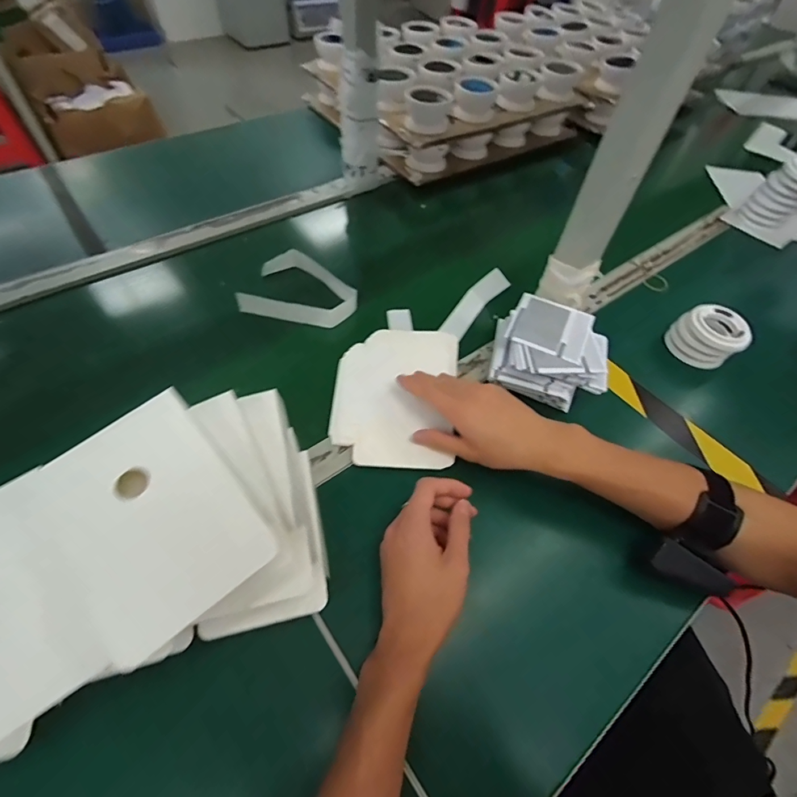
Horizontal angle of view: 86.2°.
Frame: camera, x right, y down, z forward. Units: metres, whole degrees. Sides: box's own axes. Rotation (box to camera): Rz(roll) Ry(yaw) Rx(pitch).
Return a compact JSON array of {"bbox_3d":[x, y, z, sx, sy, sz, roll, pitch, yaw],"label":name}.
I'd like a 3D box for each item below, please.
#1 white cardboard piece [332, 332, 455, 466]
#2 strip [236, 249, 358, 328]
[{"bbox_3d":[-0.003,-0.009,0.494,0.137,0.007,0.191,4,55,1],"label":"white cardboard piece"},{"bbox_3d":[-0.129,-0.147,0.585,0.143,0.025,0.121,19,55,9],"label":"strip"}]

